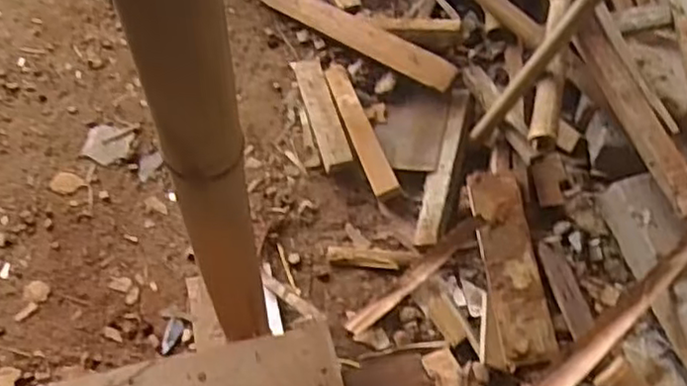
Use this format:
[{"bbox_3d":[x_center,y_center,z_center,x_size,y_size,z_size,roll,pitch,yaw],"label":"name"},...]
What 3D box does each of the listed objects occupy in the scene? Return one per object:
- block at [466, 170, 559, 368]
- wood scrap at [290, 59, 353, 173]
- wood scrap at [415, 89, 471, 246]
[{"bbox_3d":[0.332,0.137,1.368,0.105,0.032,0.392,-10,69,4],"label":"block"},{"bbox_3d":[-0.052,-0.196,1.586,0.071,0.024,0.324,-28,60,17],"label":"wood scrap"},{"bbox_3d":[0.216,-0.062,1.487,0.051,0.036,0.394,14,60,7],"label":"wood scrap"}]

